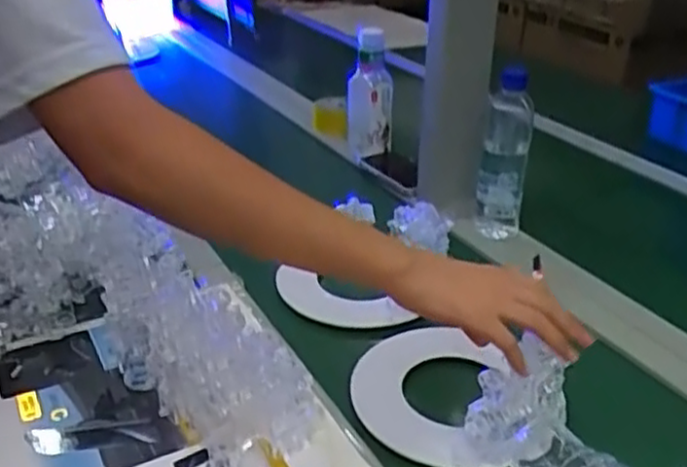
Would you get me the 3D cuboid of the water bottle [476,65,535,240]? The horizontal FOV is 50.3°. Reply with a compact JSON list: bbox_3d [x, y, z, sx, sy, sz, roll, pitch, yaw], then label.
[{"bbox_3d":[0.203,-0.096,0.918,0.054,0.222,0.051,6,28,9],"label":"water bottle"}]

